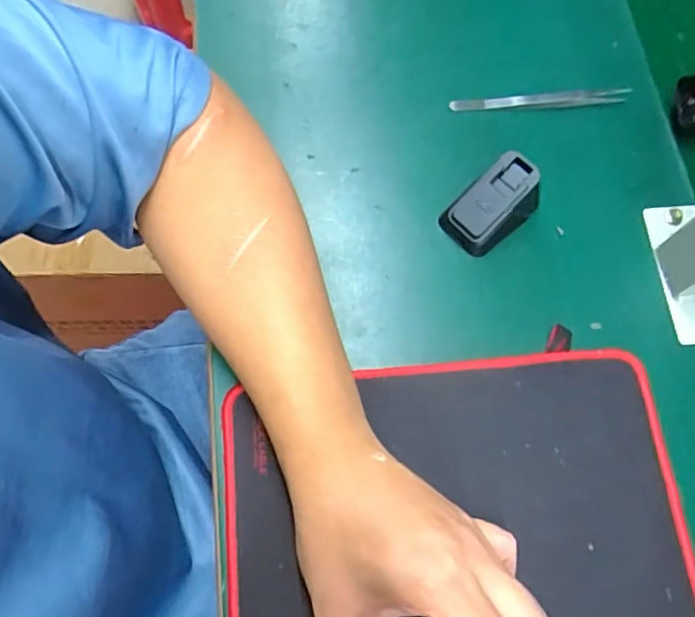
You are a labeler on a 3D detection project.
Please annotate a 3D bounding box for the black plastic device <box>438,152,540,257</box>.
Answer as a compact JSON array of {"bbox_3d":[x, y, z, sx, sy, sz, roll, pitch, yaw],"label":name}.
[{"bbox_3d":[0.099,-0.072,0.405,0.063,0.038,0.043,-38,75,-10],"label":"black plastic device"}]

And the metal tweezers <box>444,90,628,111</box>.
[{"bbox_3d":[0.145,-0.159,0.449,0.131,0.007,0.011,-1,72,1],"label":"metal tweezers"}]

